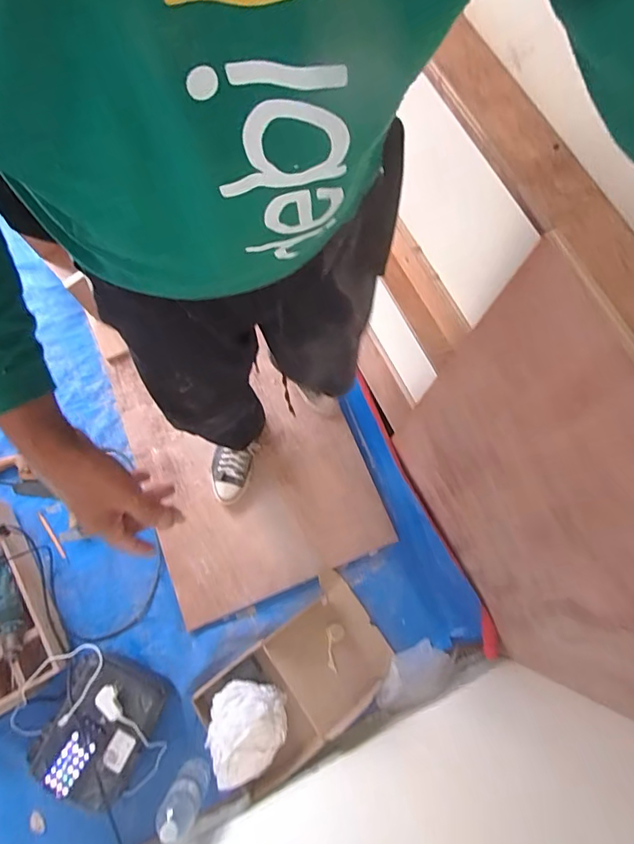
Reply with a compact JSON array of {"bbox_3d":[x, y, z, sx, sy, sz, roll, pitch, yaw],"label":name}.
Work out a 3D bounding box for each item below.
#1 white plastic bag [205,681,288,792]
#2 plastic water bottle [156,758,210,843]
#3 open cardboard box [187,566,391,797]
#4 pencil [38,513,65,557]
[{"bbox_3d":[-0.164,0.715,1.059,0.180,0.091,0.198,11,74,2],"label":"white plastic bag"},{"bbox_3d":[-0.289,0.819,0.997,0.078,0.232,0.083,29,75,7],"label":"plastic water bottle"},{"bbox_3d":[-0.039,0.622,1.125,0.455,0.058,0.286,-42,78,-12],"label":"open cardboard box"},{"bbox_3d":[-0.722,0.306,1.255,0.012,0.013,0.147,-36,77,-11],"label":"pencil"}]

